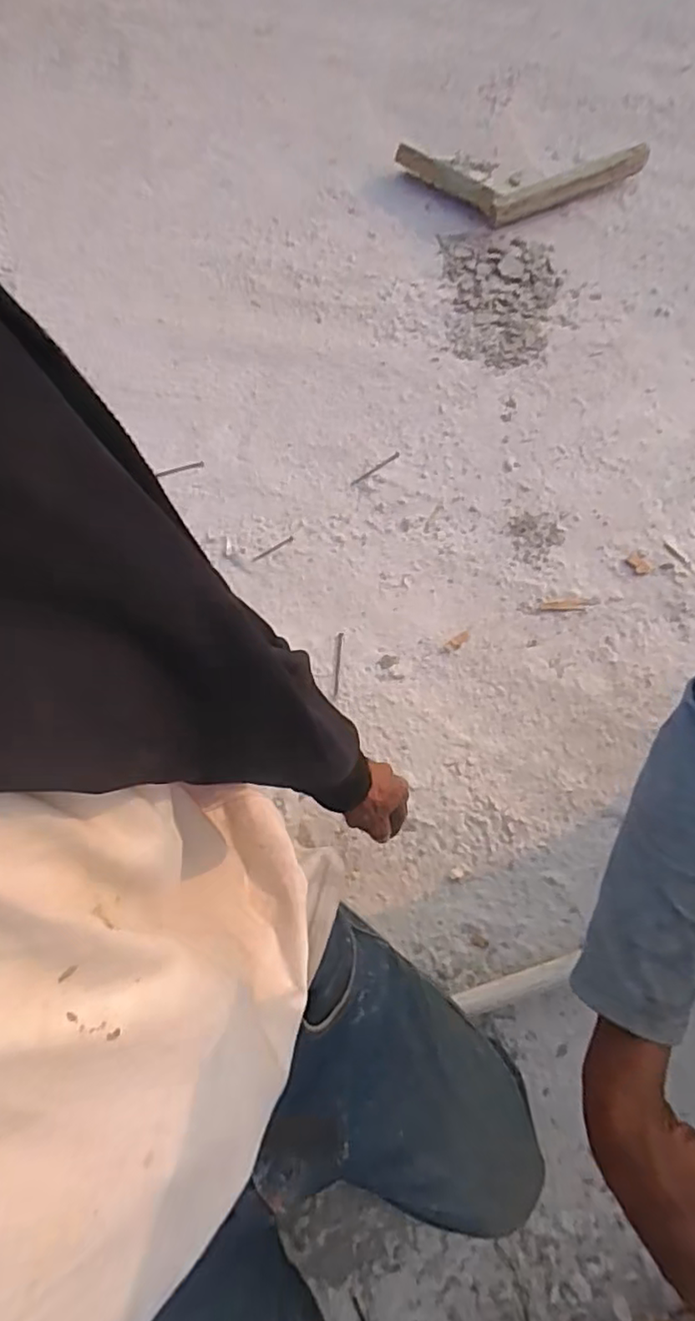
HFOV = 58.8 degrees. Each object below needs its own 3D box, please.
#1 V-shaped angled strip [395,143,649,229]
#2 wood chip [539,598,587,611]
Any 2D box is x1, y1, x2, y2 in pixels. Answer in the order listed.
[{"bbox_3d":[0.368,-1.063,1.367,0.553,0.055,0.237,9,65,8],"label":"V-shaped angled strip"},{"bbox_3d":[0.331,-0.086,0.947,0.071,0.004,0.017,-9,64,-1],"label":"wood chip"}]

